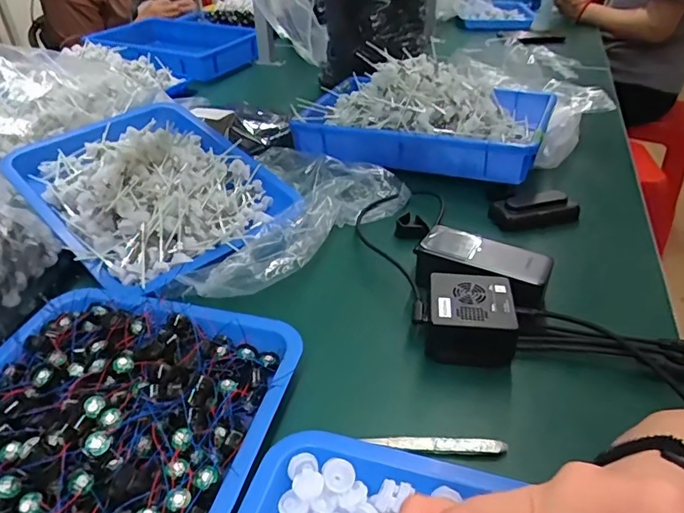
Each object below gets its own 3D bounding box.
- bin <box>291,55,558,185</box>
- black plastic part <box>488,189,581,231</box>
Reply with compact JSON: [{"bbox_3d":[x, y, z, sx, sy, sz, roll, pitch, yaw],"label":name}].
[{"bbox_3d":[0.132,-0.230,0.794,0.369,0.111,0.249,9,38,13],"label":"bin"},{"bbox_3d":[0.241,-0.061,0.647,0.110,0.021,0.057,-4,37,-5],"label":"black plastic part"}]

